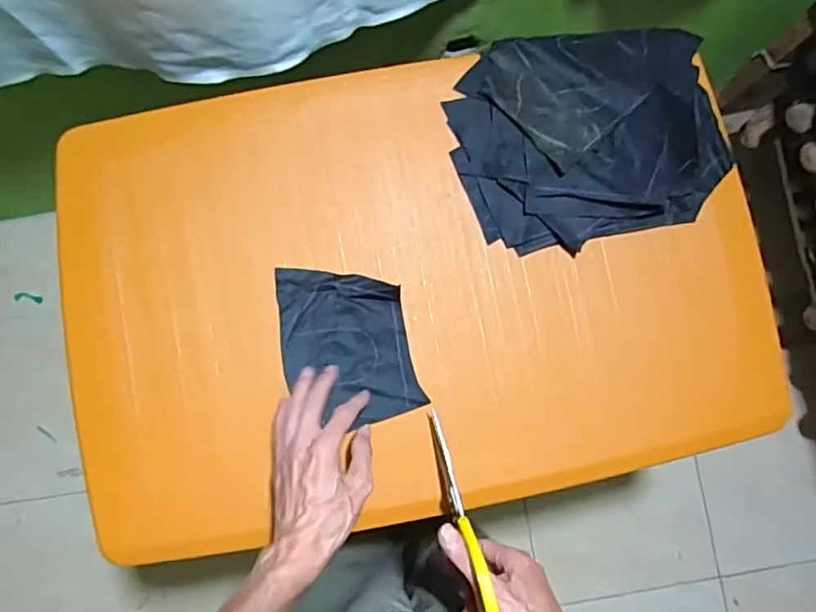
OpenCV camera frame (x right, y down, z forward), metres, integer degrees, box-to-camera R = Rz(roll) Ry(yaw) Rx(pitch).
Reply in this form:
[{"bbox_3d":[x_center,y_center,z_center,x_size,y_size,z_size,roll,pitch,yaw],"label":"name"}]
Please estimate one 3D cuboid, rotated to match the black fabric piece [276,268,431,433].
[{"bbox_3d":[-0.065,0.038,0.627,0.130,0.009,0.171,-12,84,-3],"label":"black fabric piece"}]

